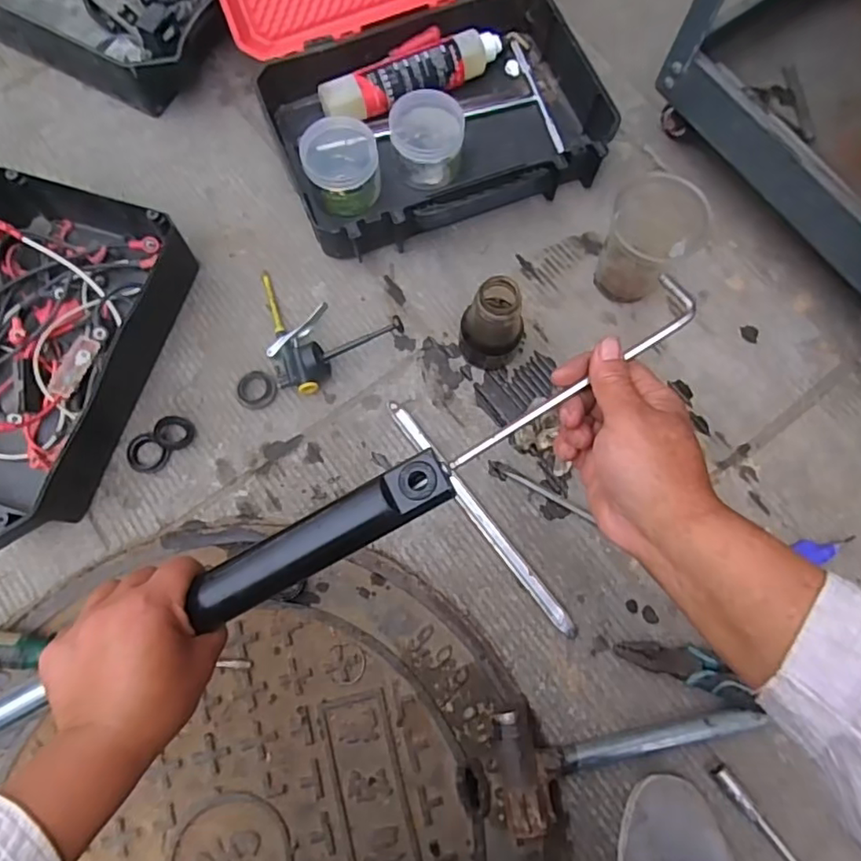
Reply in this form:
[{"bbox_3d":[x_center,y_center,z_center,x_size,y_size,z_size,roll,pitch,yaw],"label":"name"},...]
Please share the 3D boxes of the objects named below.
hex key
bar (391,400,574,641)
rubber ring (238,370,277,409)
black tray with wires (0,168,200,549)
[{"bbox_3d":[0.087,-0.034,0.366,0.182,0.008,0.031,-36,77,0],"label":"hex key"},{"bbox_3d":[0.049,0.086,0.593,0.017,0.009,0.290,-36,78,-9],"label":"bar"},{"bbox_3d":[-0.185,-0.044,0.621,0.046,0.007,0.039,43,79,11],"label":"rubber ring"},{"bbox_3d":[-0.404,-0.077,0.594,0.225,0.078,0.357,16,75,4],"label":"black tray with wires"}]

